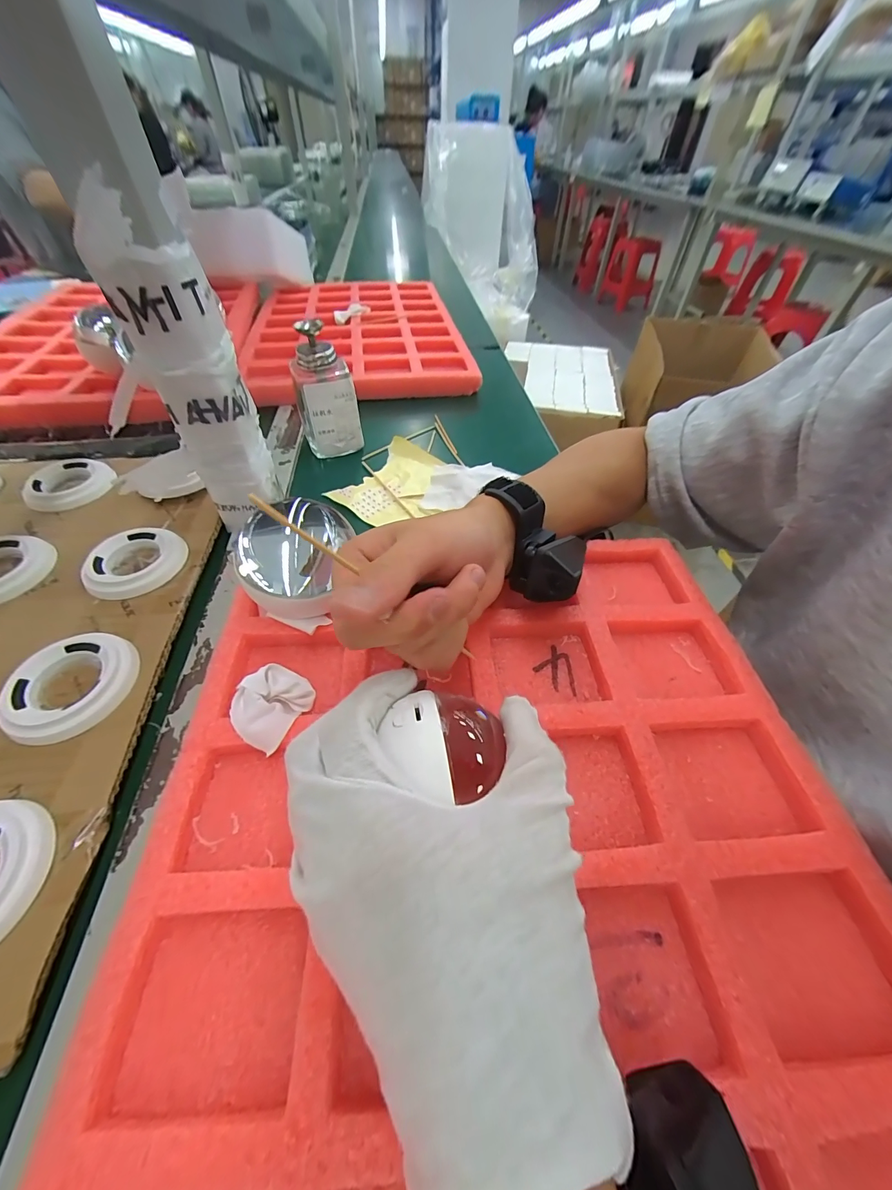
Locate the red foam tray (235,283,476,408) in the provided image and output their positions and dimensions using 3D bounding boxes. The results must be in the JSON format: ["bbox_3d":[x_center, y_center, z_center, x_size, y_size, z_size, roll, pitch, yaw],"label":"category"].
[{"bbox_3d":[-0.153,-0.452,0.673,0.337,0.047,0.491,-9,51,-7],"label":"red foam tray"}]

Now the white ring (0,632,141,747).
[{"bbox_3d":[-0.234,0.056,0.244,0.067,0.016,0.067,0,51,0],"label":"white ring"}]

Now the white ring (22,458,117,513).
[{"bbox_3d":[-0.357,-0.105,0.367,0.066,0.013,0.067,0,51,0],"label":"white ring"}]

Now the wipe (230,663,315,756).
[{"bbox_3d":[-0.098,0.063,0.221,0.037,0.022,0.043,22,54,18],"label":"wipe"}]

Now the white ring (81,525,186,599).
[{"bbox_3d":[-0.246,-0.028,0.308,0.068,0.013,0.068,0,51,0],"label":"white ring"}]

